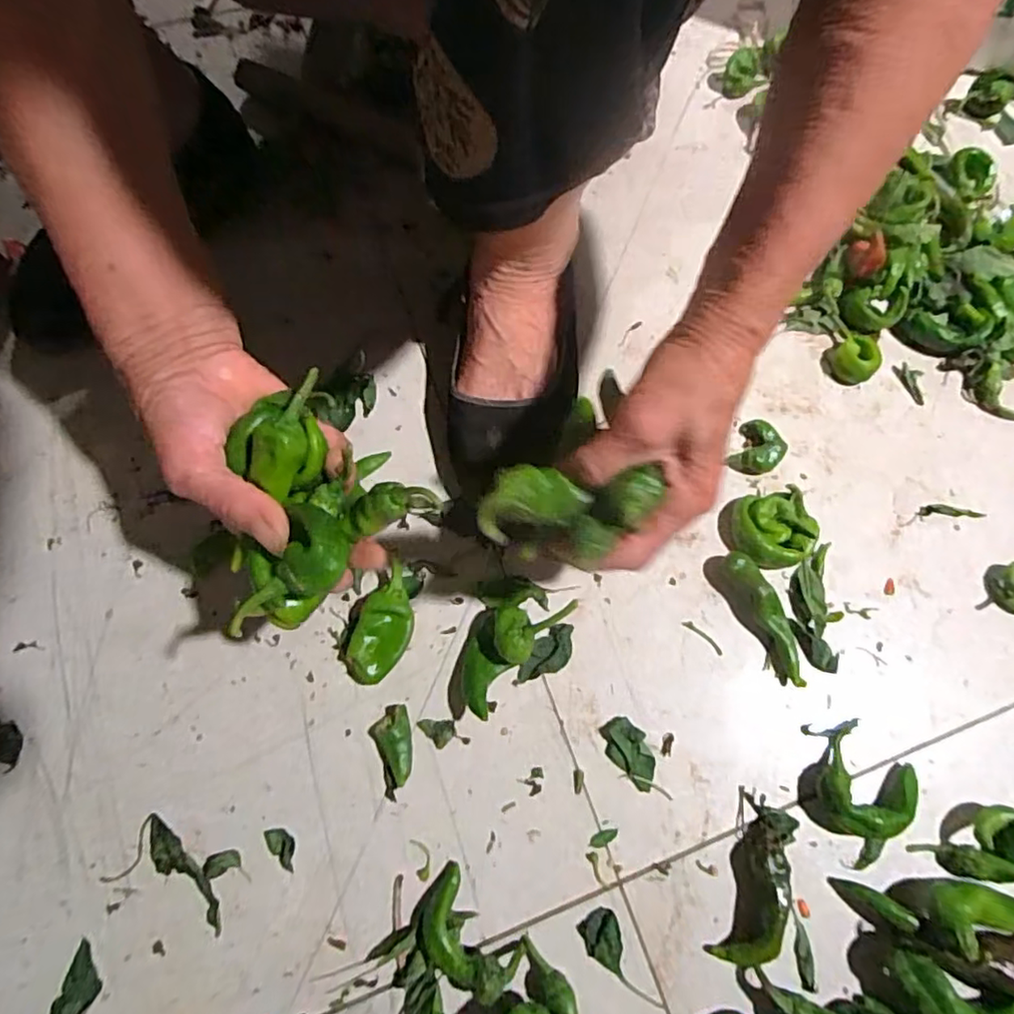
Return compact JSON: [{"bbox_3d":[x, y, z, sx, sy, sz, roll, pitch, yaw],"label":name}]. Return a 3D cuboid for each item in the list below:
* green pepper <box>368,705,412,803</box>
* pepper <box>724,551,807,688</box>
[{"bbox_3d":[-0.069,0.147,0.365,0.024,0.012,0.051,-8,72,-4],"label":"green pepper"},{"bbox_3d":[0.169,0.072,0.397,0.017,0.018,0.091,-22,74,-8],"label":"pepper"}]

